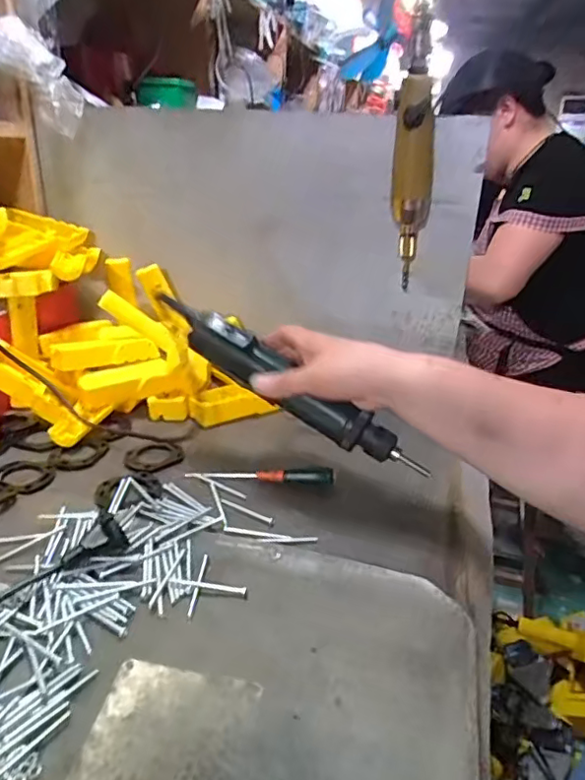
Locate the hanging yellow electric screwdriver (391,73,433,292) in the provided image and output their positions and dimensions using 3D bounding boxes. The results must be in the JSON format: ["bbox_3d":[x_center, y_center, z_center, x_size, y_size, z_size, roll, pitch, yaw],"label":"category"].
[{"bbox_3d":[0.125,-0.213,0.592,0.043,0.195,0.042,6,25,9],"label":"hanging yellow electric screwdriver"}]

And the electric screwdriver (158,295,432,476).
[{"bbox_3d":[-0.010,-0.005,0.506,0.284,0.041,0.042,33,32,10],"label":"electric screwdriver"}]

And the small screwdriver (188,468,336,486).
[{"bbox_3d":[-0.029,0.078,0.537,0.136,0.012,0.019,4,25,3],"label":"small screwdriver"}]

